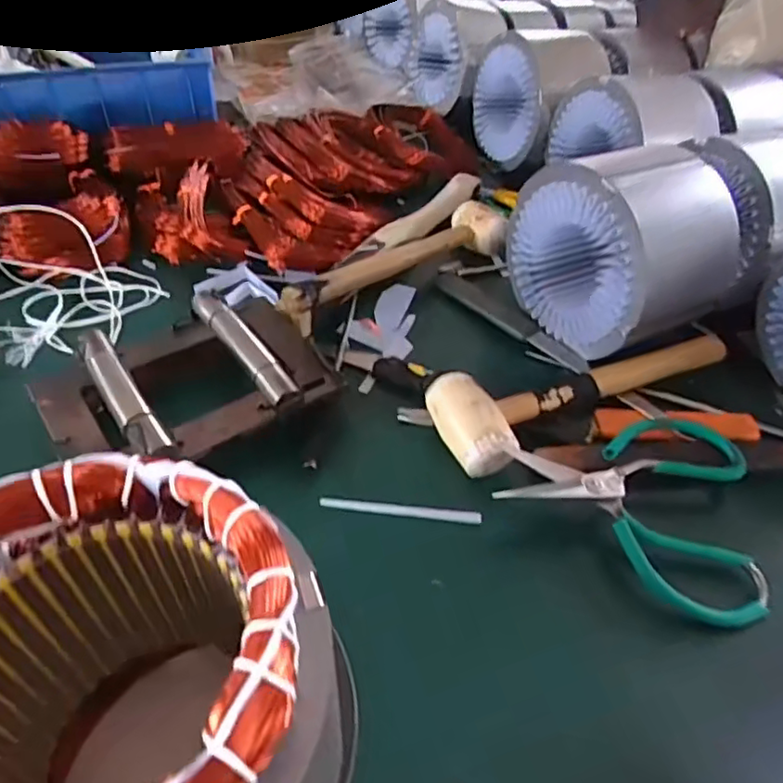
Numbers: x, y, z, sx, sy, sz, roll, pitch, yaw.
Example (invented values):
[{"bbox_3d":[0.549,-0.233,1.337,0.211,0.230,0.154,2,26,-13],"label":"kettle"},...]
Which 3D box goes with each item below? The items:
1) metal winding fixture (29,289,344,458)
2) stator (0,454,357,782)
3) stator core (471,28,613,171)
[{"bbox_3d":[-0.153,-0.009,0.476,0.204,0.044,0.147,-22,51,-24],"label":"metal winding fixture"},{"bbox_3d":[-0.098,0.119,0.240,0.136,0.146,0.130,31,51,24],"label":"stator"},{"bbox_3d":[0.182,-0.381,0.796,0.103,0.152,0.153,-11,47,-14],"label":"stator core"}]

